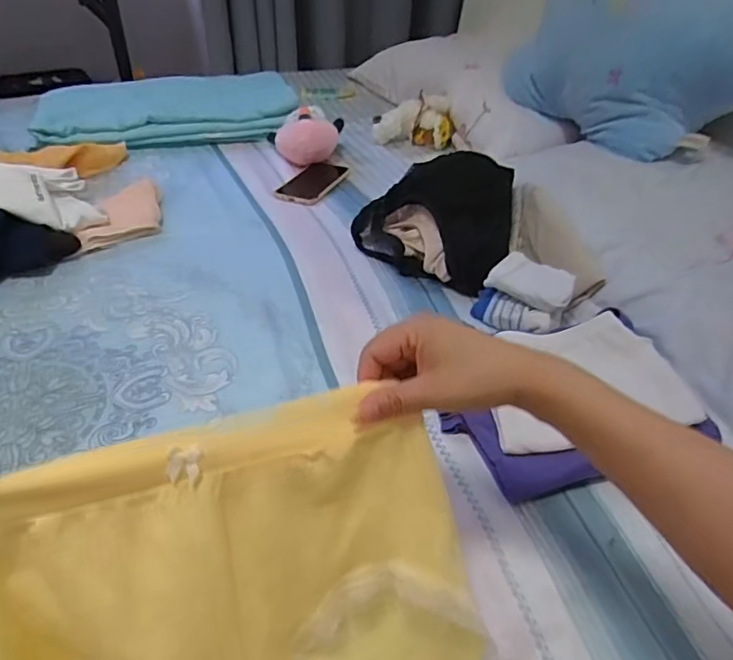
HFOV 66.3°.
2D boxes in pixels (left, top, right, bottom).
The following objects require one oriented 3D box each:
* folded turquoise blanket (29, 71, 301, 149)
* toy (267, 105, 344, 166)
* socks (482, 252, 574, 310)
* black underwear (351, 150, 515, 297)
[{"bbox_3d":[-0.379,-0.428,1.091,0.480,0.064,0.212,-8,43,-11],"label":"folded turquoise blanket"},{"bbox_3d":[-0.104,-0.360,1.026,0.136,0.070,0.104,-10,43,-13],"label":"toy"},{"bbox_3d":[0.200,-0.059,0.677,0.094,0.022,0.059,30,47,29],"label":"socks"},{"bbox_3d":[0.097,-0.162,0.779,0.208,0.099,0.197,16,44,15],"label":"black underwear"}]

